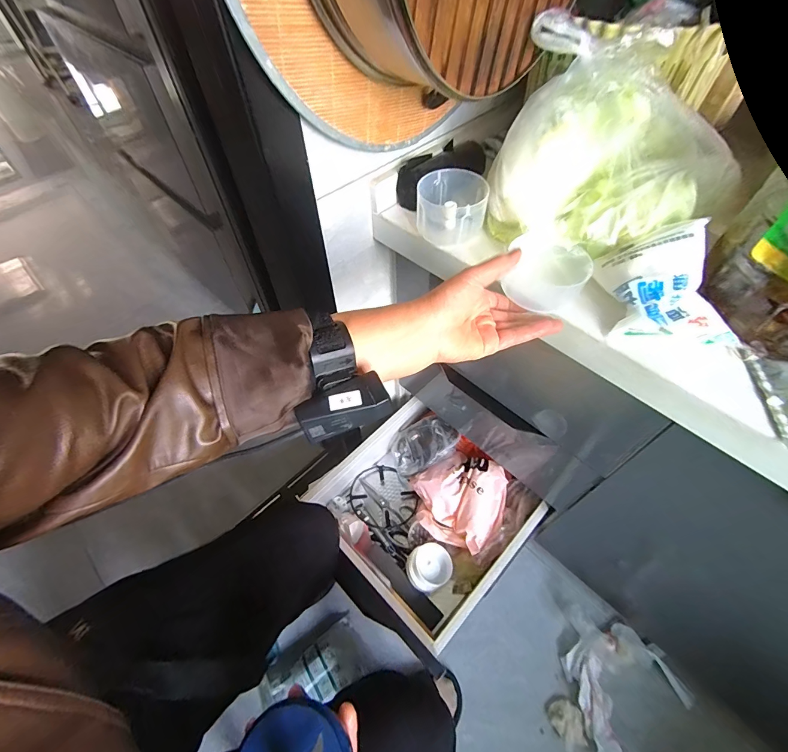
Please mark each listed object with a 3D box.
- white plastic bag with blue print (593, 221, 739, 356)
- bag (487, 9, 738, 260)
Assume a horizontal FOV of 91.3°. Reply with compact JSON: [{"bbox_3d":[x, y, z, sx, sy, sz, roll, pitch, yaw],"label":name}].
[{"bbox_3d":[0.271,-0.091,0.383,0.103,0.074,0.103,-3,55,0],"label":"white plastic bag with blue print"},{"bbox_3d":[0.251,-0.259,0.431,0.234,0.165,0.237,37,63,24],"label":"bag"}]

